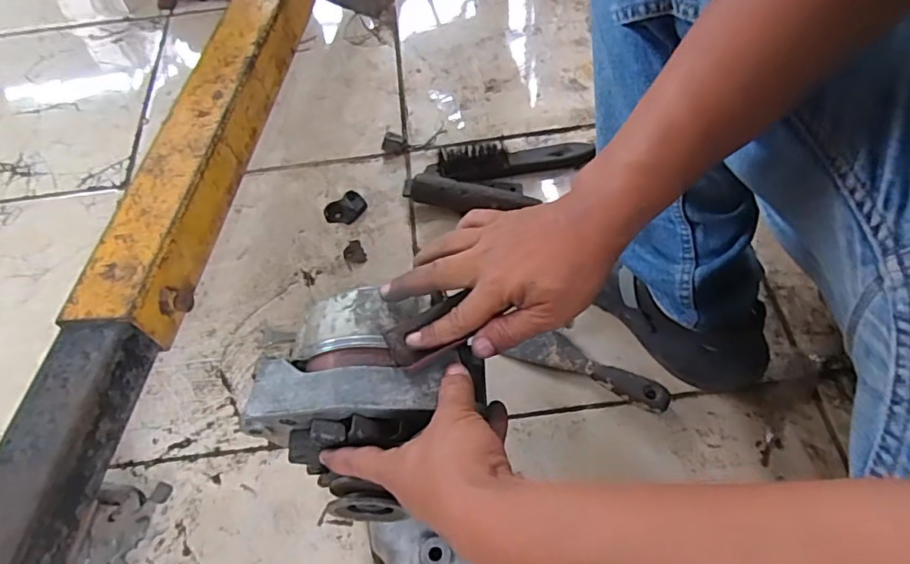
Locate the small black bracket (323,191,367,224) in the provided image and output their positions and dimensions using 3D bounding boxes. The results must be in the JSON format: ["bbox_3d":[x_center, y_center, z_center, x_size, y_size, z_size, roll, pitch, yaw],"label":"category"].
[{"bbox_3d":[-0.149,-0.099,0.764,0.057,0.013,0.043,-22,62,-10],"label":"small black bracket"}]

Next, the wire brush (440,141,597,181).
[{"bbox_3d":[0.084,-0.168,0.768,0.209,0.038,0.044,-7,59,0],"label":"wire brush"}]

